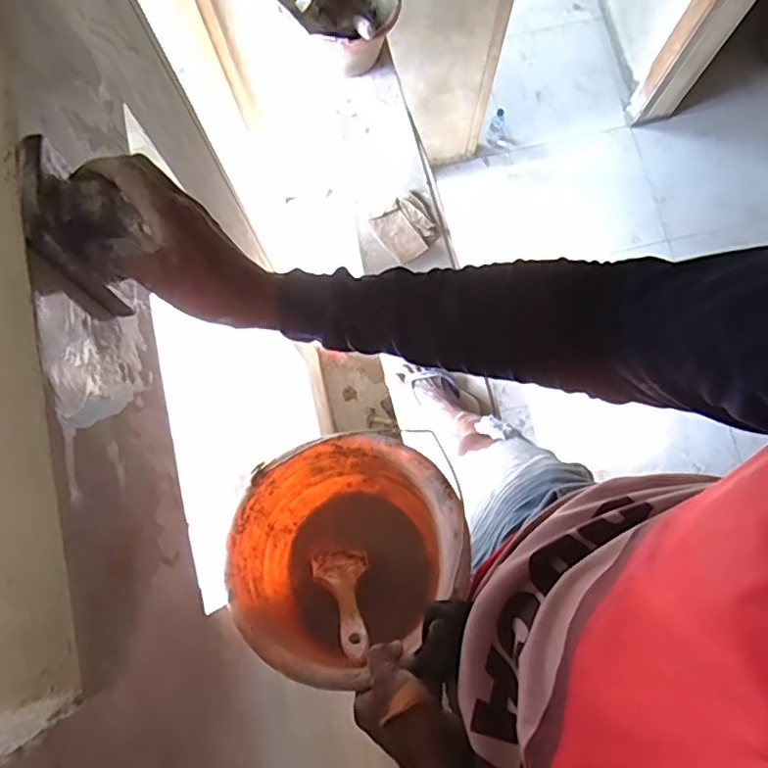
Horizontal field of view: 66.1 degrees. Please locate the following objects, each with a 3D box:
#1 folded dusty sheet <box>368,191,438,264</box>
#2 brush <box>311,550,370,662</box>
[{"bbox_3d":[0.059,-0.413,1.539,0.160,0.040,0.170,-40,82,-6],"label":"folded dusty sheet"},{"bbox_3d":[-0.035,0.228,0.622,0.062,0.150,0.011,-12,116,-10],"label":"brush"}]

